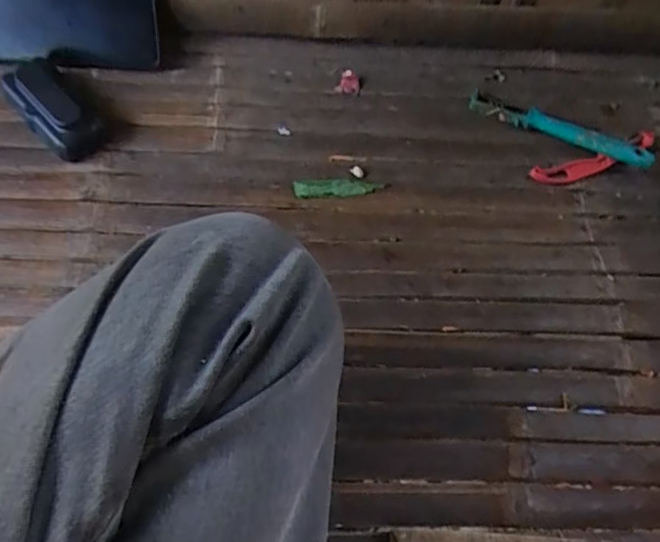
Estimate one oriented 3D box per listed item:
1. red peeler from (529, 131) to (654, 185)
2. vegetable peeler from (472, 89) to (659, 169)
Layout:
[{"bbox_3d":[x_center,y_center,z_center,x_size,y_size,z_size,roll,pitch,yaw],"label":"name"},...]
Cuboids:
[{"bbox_3d":[0.250,-0.104,0.535,0.139,0.018,0.026,-20,69,-11],"label":"red peeler"},{"bbox_3d":[0.214,-0.133,0.534,0.170,0.013,0.027,23,67,7],"label":"vegetable peeler"}]

